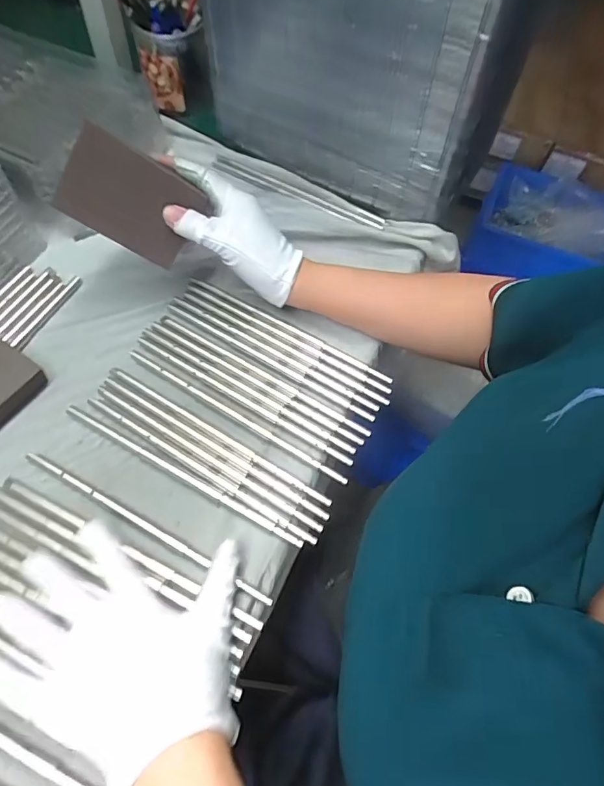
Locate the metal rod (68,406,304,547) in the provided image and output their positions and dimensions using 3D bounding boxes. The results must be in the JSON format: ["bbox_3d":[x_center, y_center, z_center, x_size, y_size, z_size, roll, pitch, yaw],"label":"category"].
[{"bbox_3d":[-0.093,0.061,0.360,0.209,0.004,0.006,27,62,12],"label":"metal rod"}]

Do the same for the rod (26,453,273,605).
[{"bbox_3d":[-0.113,0.093,0.339,0.208,0.004,0.007,26,62,12],"label":"rod"}]

